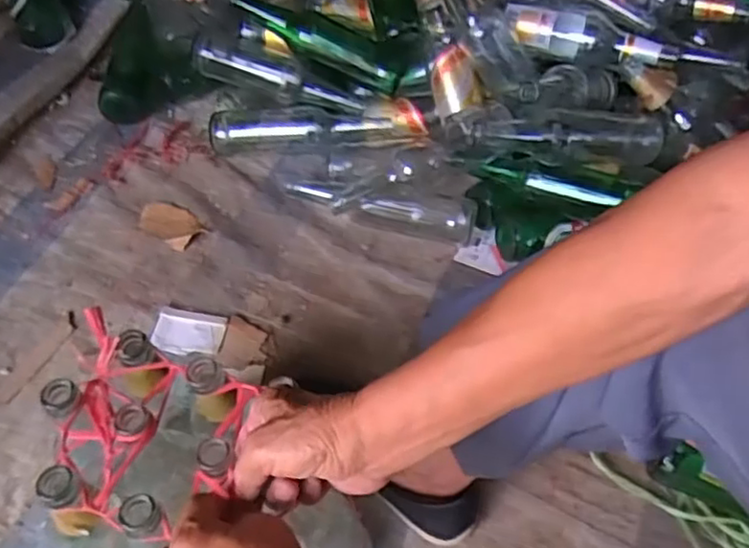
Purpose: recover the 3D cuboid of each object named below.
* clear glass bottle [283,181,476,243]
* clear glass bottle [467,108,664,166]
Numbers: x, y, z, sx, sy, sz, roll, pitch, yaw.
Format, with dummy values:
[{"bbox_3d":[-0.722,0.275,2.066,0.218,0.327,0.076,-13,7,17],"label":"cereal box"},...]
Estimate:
[{"bbox_3d":[0.005,-0.100,0.900,0.266,0.055,0.061,10,58,6],"label":"clear glass bottle"},{"bbox_3d":[0.238,-0.173,0.810,0.273,0.063,0.056,-1,57,-19],"label":"clear glass bottle"}]

